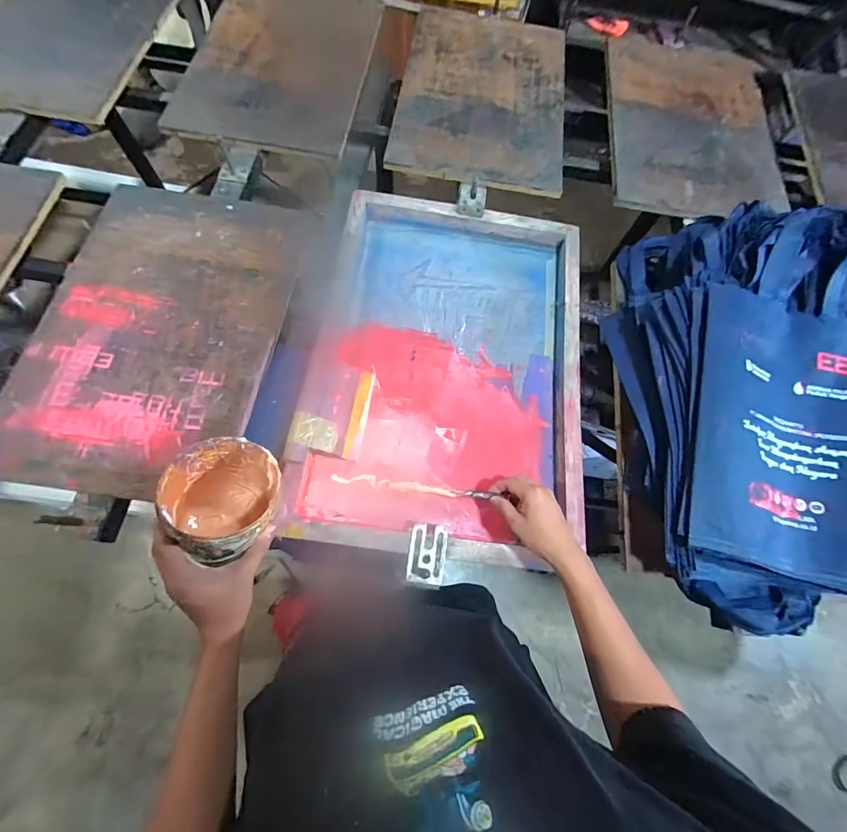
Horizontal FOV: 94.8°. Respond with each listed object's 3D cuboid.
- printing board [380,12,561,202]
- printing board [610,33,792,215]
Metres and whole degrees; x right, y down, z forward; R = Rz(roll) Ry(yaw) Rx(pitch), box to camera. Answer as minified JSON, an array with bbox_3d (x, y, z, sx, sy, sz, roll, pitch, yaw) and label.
[{"bbox_3d":[0.150,-0.797,0.951,0.391,0.018,0.610,9,70,-2],"label":"printing board"},{"bbox_3d":[0.656,-0.728,0.947,0.404,0.030,0.609,8,70,-2],"label":"printing board"}]

